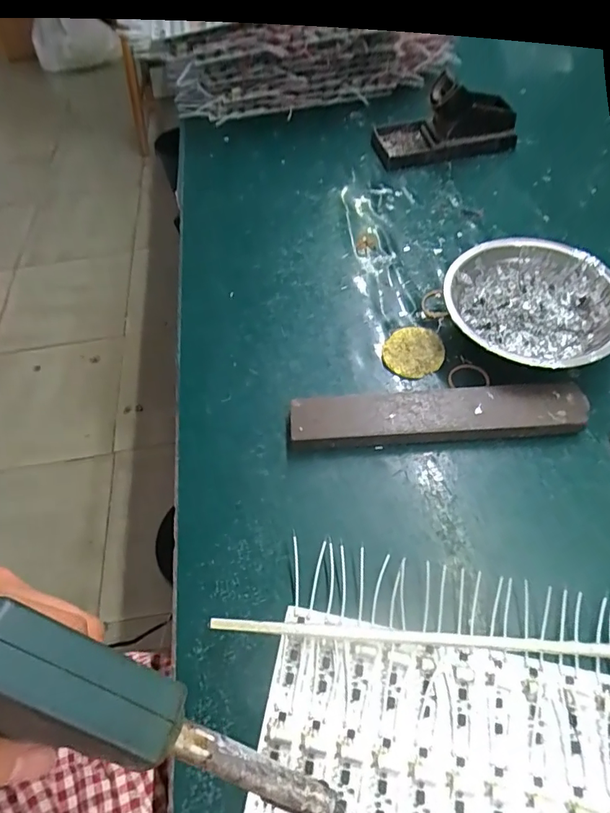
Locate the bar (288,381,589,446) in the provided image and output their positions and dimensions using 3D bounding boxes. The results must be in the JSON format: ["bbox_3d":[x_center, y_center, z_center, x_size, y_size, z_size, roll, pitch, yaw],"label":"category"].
[{"bbox_3d":[0.090,0.007,0.326,0.198,0.017,0.039,-3,57,2],"label":"bar"}]

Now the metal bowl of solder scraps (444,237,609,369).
[{"bbox_3d":[0.169,-0.071,0.354,0.123,0.039,0.120,-2,57,3],"label":"metal bowl of solder scraps"}]

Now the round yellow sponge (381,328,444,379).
[{"bbox_3d":[0.085,-0.043,0.363,0.044,0.005,0.047,-2,57,3],"label":"round yellow sponge"}]

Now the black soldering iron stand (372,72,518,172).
[{"bbox_3d":[0.144,-0.300,0.486,0.144,0.059,0.075,-13,57,-4],"label":"black soldering iron stand"}]

